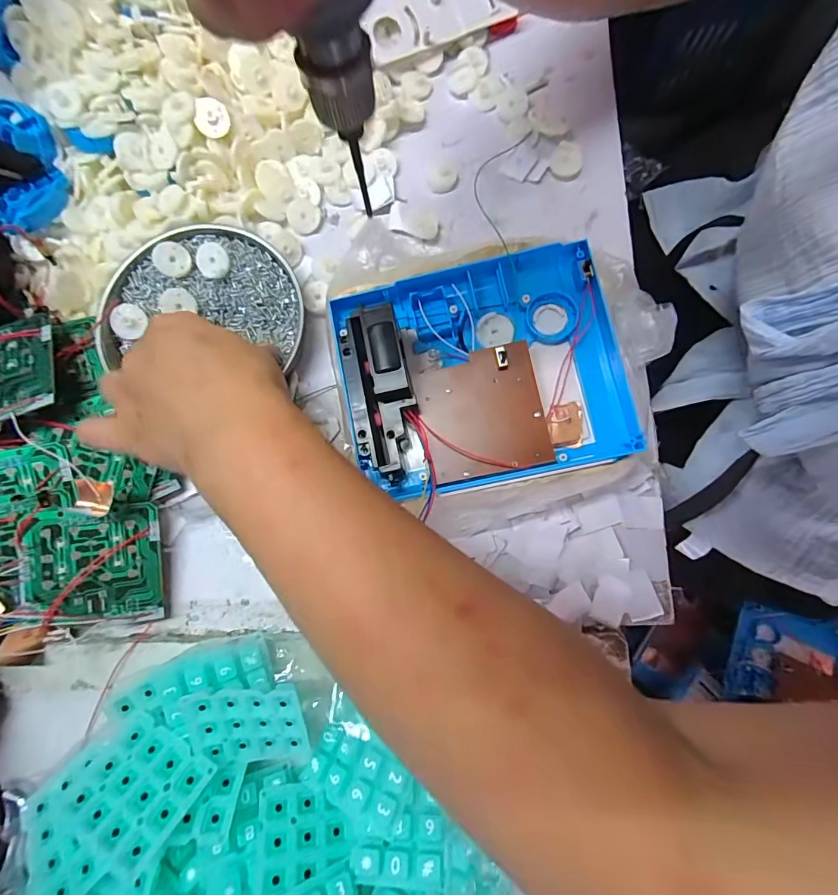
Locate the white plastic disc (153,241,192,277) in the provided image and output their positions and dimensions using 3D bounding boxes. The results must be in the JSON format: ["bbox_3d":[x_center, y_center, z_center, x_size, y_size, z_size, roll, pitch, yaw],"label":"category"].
[{"bbox_3d":[-0.171,-0.130,0.305,0.023,0.004,0.024,-1,95,-11],"label":"white plastic disc"}]

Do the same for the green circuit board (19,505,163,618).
[{"bbox_3d":[-0.198,0.071,0.270,0.072,0.004,0.070,0,87,-20],"label":"green circuit board"}]

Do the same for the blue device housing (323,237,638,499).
[{"bbox_3d":[0.037,-0.045,0.262,0.161,0.048,0.131,-12,77,-3],"label":"blue device housing"}]

